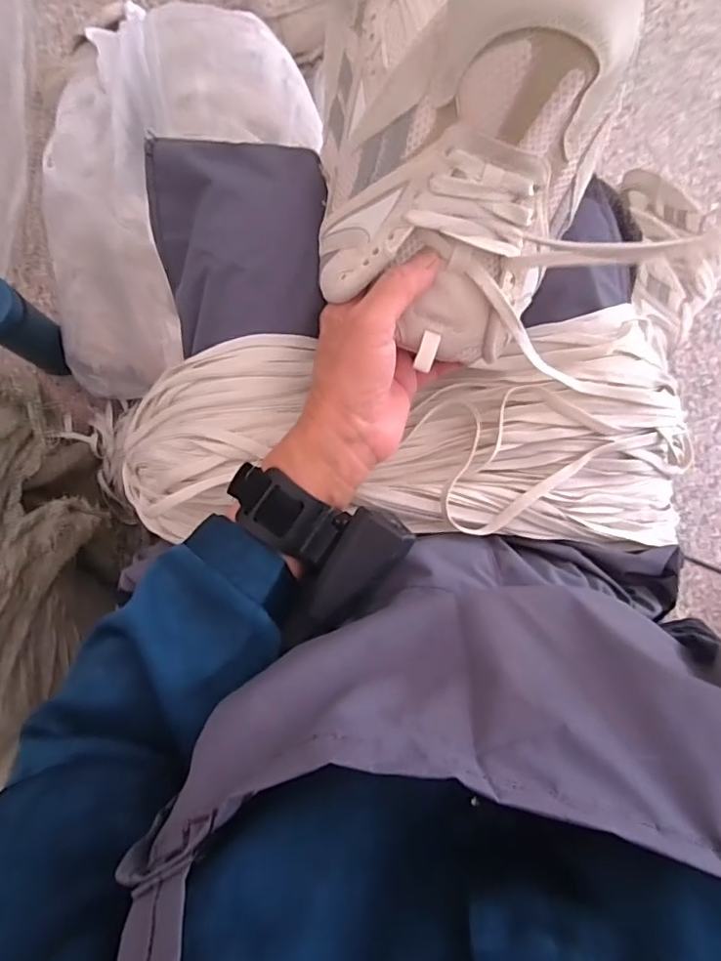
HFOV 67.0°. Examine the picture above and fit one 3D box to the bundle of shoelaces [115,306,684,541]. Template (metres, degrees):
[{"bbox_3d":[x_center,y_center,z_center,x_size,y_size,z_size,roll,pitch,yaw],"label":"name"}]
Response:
[{"bbox_3d":[0.027,-0.027,0.377,0.402,0.075,0.145,-1,88,-1],"label":"bundle of shoelaces"}]

